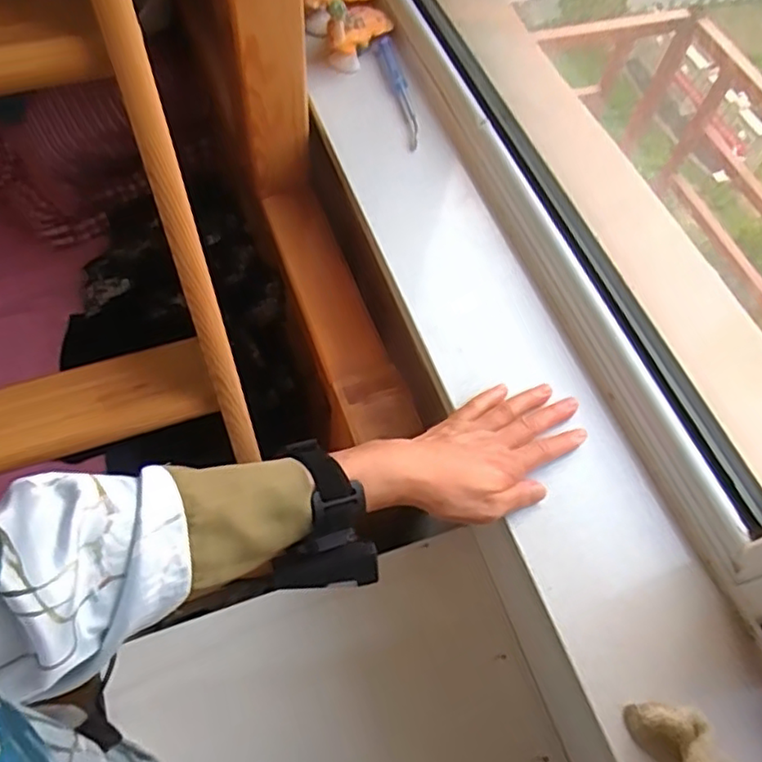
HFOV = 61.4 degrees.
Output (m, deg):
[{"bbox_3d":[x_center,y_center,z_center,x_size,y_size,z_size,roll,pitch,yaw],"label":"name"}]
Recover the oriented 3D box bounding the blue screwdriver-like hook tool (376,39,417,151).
[{"bbox_3d":[0.023,-0.324,0.713,0.020,0.016,0.159,-12,63,-10],"label":"blue screwdriver-like hook tool"}]

